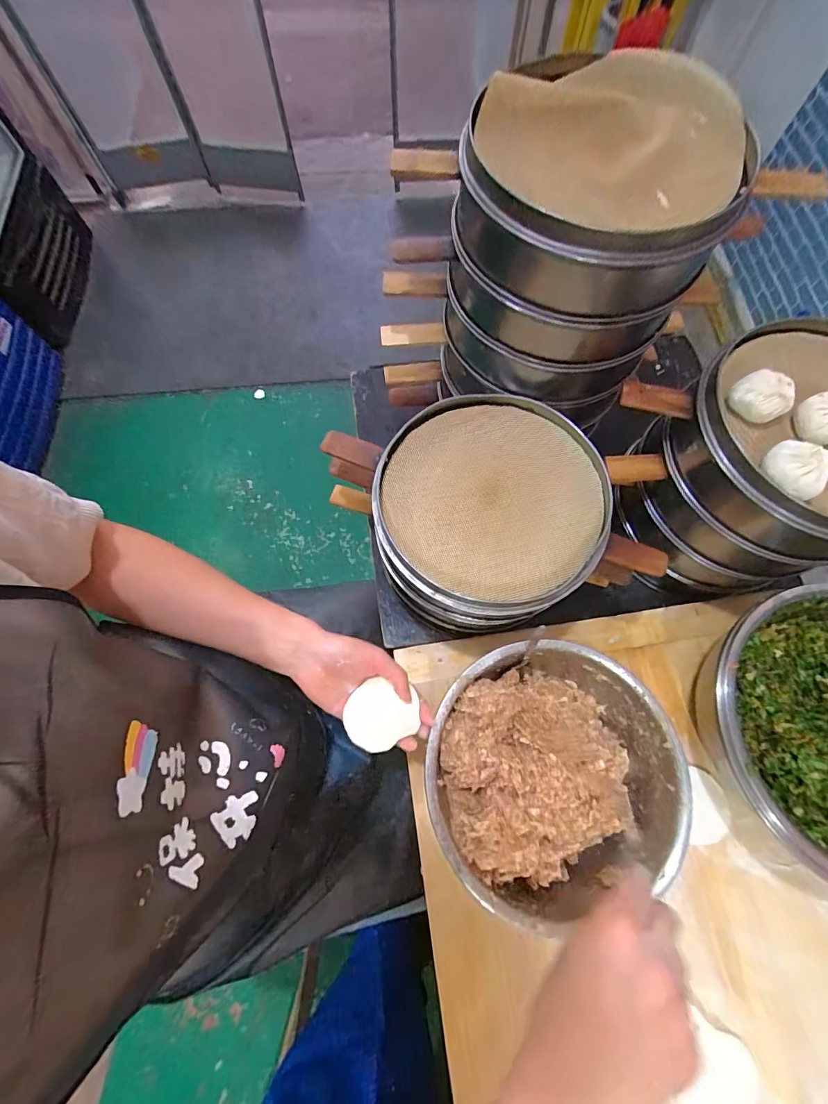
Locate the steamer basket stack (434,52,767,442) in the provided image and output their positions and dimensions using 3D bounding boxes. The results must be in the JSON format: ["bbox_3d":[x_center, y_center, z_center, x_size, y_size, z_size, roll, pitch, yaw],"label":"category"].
[{"bbox_3d":[0.163,-0.309,0.495,0.243,0.298,0.246,6,71,2],"label":"steamer basket stack"}]

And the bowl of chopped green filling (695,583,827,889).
[{"bbox_3d":[0.478,0.192,0.470,0.249,0.118,0.280,-17,72,-6],"label":"bowl of chopped green filling"}]

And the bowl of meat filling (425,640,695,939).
[{"bbox_3d":[0.139,0.229,0.464,0.250,0.105,0.229,0,71,0],"label":"bowl of meat filling"}]

